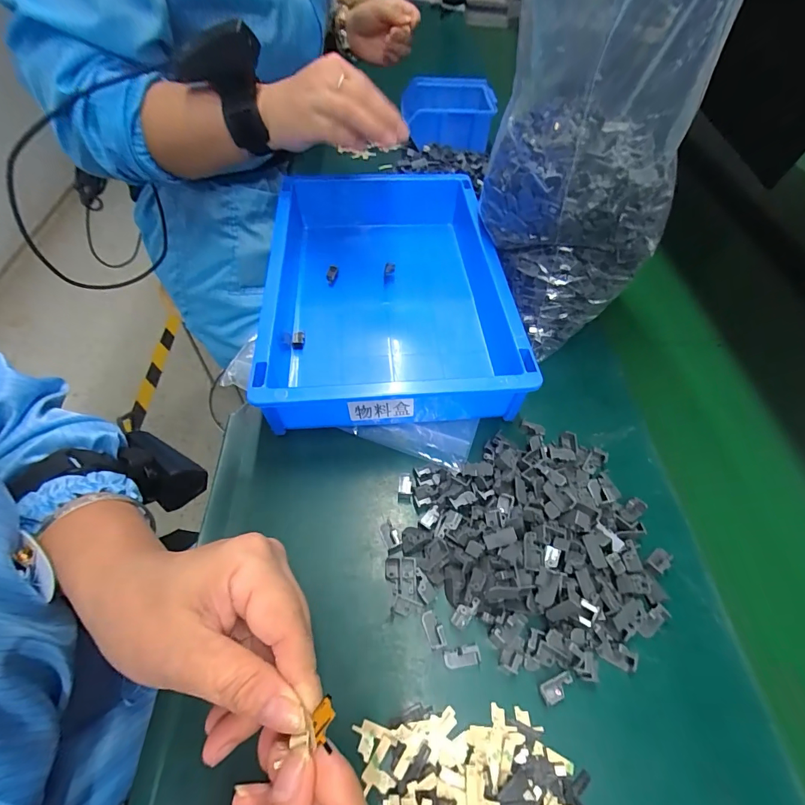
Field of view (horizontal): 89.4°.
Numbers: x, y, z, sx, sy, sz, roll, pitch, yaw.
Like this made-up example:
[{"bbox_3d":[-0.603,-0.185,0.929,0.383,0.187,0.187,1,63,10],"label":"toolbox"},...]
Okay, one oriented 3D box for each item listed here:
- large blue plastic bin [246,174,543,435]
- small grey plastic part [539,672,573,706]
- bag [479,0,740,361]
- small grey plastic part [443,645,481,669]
[{"bbox_3d":[-0.018,-0.112,0.393,0.204,0.075,0.301,-2,55,-6],"label":"large blue plastic bin"},{"bbox_3d":[0.093,0.170,0.242,0.021,0.006,0.012,-15,58,-15],"label":"small grey plastic part"},{"bbox_3d":[0.141,-0.188,0.319,0.156,0.277,0.142,33,59,17],"label":"bag"},{"bbox_3d":[0.037,0.155,0.248,0.021,0.013,0.010,-4,55,-8],"label":"small grey plastic part"}]

